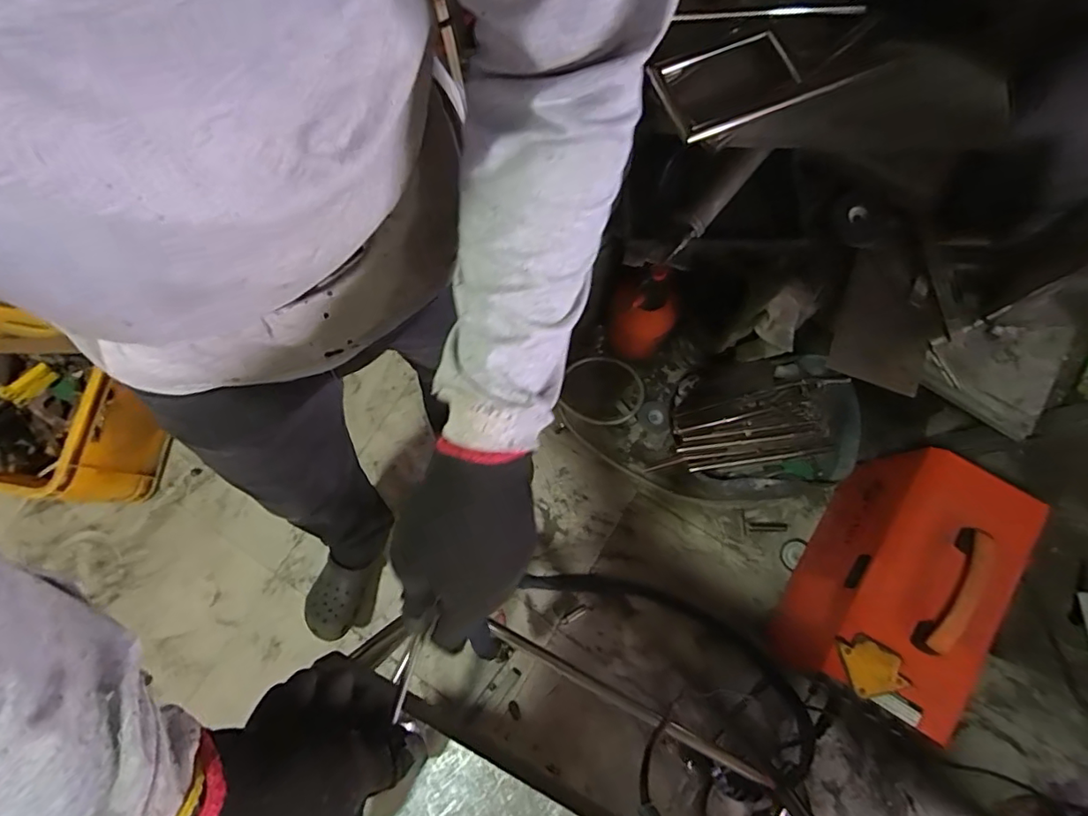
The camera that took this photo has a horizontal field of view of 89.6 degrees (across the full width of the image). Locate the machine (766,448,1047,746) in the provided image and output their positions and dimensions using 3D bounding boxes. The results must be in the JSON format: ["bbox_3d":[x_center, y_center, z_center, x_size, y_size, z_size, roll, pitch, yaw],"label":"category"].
[{"bbox_3d":[0.615,0.308,1.003,0.200,0.339,0.429,28,79,8],"label":"machine"}]

